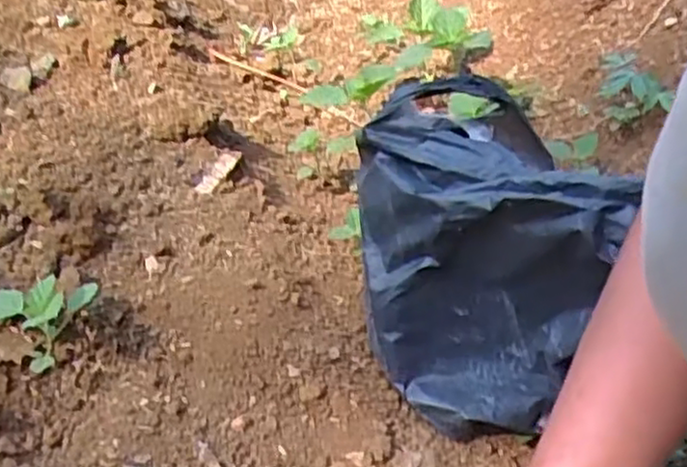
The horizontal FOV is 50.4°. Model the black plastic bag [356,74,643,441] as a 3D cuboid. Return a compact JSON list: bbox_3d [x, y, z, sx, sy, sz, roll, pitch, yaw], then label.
[{"bbox_3d":[0.091,0.013,0.537,0.147,0.179,0.203,-4,44,-8],"label":"black plastic bag"}]

